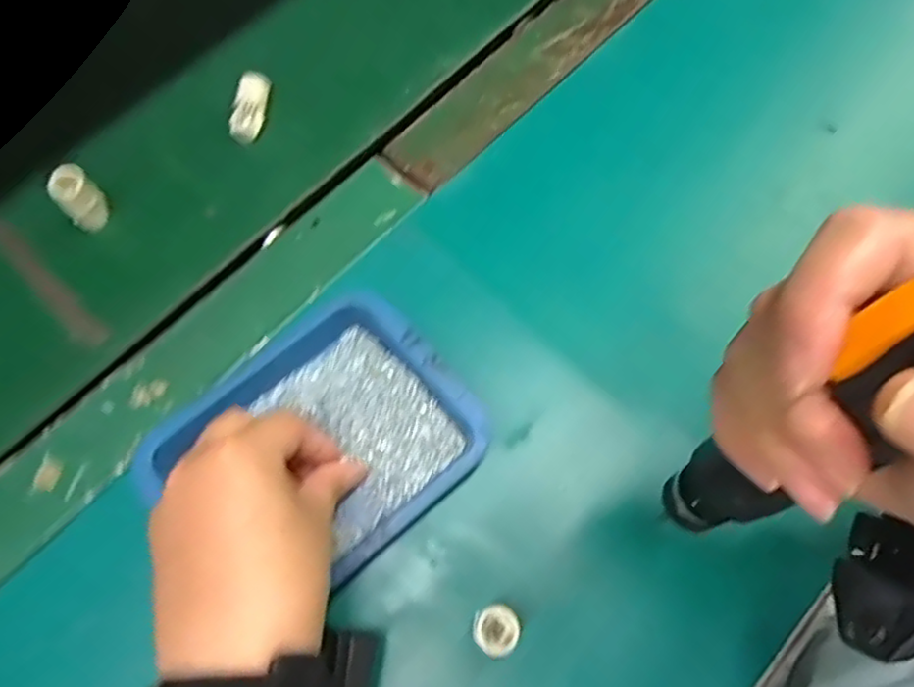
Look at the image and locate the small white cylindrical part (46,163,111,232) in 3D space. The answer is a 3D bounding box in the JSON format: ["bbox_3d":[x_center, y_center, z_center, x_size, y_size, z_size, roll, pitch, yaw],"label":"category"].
[{"bbox_3d":[-0.230,-0.088,0.414,0.024,0.045,0.017,-37,70,-12],"label":"small white cylindrical part"}]

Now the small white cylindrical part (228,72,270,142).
[{"bbox_3d":[-0.138,-0.160,0.451,0.019,0.013,0.048,10,82,7],"label":"small white cylindrical part"}]

